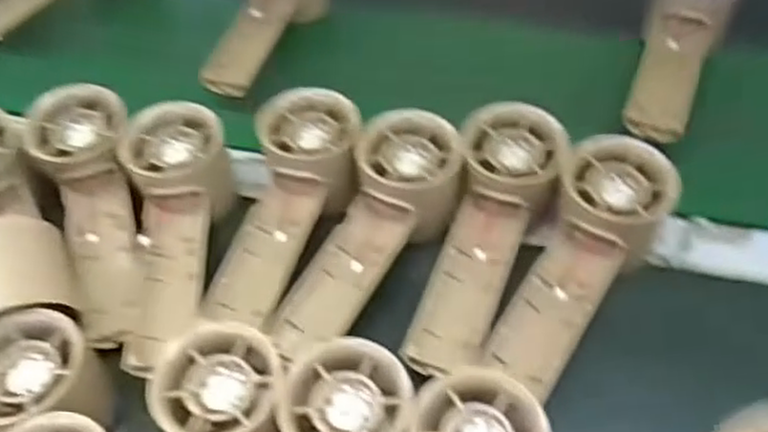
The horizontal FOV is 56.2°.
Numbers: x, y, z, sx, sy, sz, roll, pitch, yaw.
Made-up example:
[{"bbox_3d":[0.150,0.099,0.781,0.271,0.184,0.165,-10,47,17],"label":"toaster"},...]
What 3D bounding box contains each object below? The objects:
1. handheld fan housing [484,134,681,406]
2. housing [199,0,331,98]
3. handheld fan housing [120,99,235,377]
[{"bbox_3d":[0.098,0.026,0.364,0.056,0.048,0.146,25,59,22],"label":"handheld fan housing"},{"bbox_3d":[-0.080,-0.149,0.522,0.061,0.045,0.144,6,53,9],"label":"housing"},{"bbox_3d":[-0.111,0.009,0.389,0.054,0.046,0.152,-9,52,-2],"label":"handheld fan housing"}]

